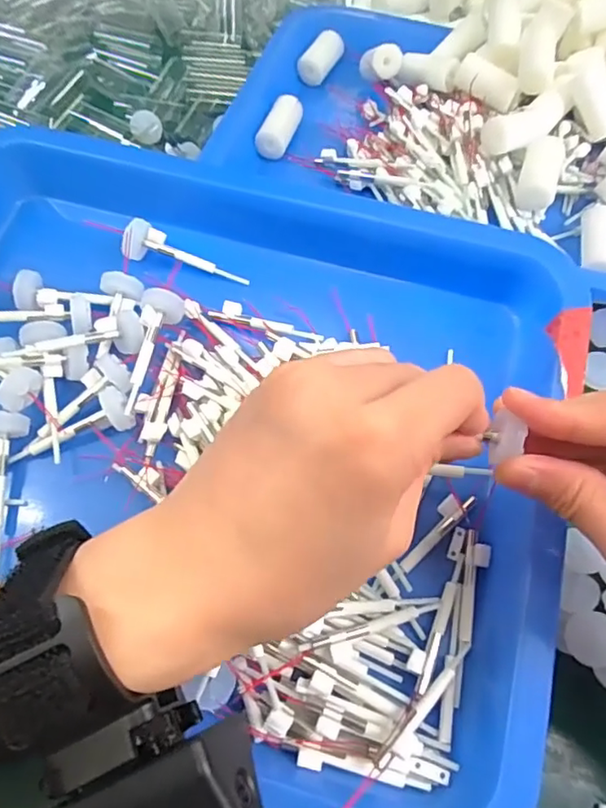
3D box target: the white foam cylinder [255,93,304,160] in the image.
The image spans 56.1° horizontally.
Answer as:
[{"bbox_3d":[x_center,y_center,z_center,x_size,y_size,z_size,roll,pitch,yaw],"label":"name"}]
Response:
[{"bbox_3d":[-0.014,-0.172,0.356,0.020,0.016,0.045,16,60,7],"label":"white foam cylinder"}]

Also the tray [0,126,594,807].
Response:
[{"bbox_3d":[-0.051,-0.006,0.265,0.332,0.043,0.296,15,60,6],"label":"tray"}]

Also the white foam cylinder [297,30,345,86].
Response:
[{"bbox_3d":[0.013,-0.243,0.401,0.019,0.016,0.045,25,61,12],"label":"white foam cylinder"}]

